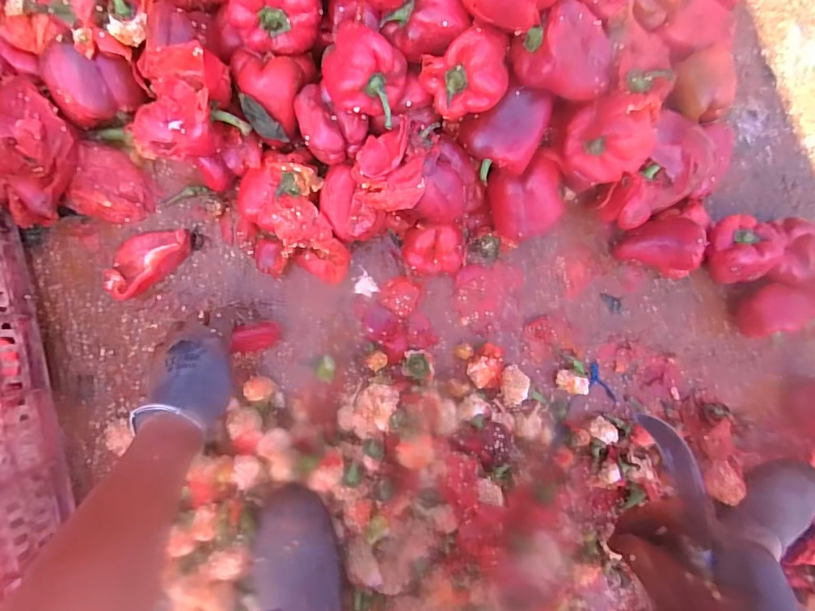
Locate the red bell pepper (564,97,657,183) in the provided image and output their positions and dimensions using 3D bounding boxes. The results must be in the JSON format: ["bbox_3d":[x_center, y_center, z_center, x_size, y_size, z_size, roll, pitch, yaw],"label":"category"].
[{"bbox_3d":[0.225,-0.180,0.518,0.093,0.069,0.075,0,88,-9],"label":"red bell pepper"}]

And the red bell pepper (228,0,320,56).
[{"bbox_3d":[-0.129,-0.302,0.459,0.083,0.067,0.077,-4,88,-9],"label":"red bell pepper"}]

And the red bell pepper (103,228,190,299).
[{"bbox_3d":[-0.305,-0.057,0.554,0.105,0.030,0.060,-36,93,-8],"label":"red bell pepper"}]

